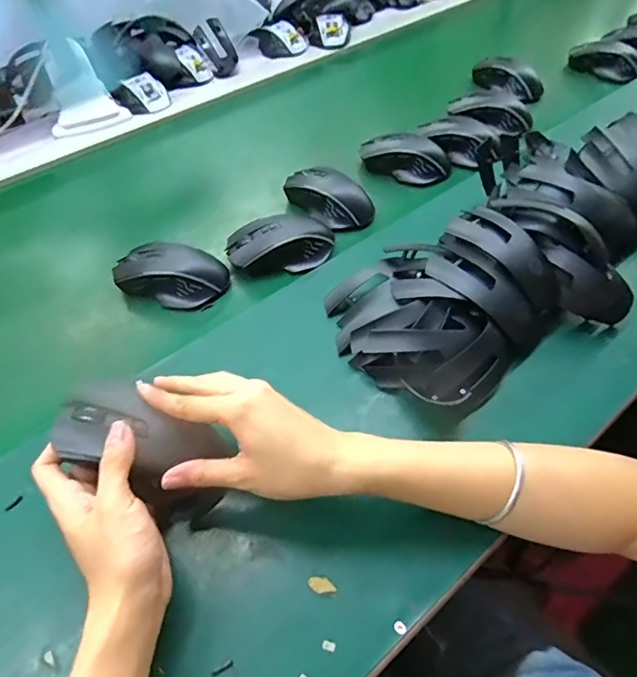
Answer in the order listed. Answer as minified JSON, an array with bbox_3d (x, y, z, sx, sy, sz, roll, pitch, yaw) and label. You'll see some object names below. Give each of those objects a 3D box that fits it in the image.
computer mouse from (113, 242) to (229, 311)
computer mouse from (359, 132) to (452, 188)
[{"bbox_3d":[-0.155,-0.067,0.519,0.117,0.041,0.056,8,53,8],"label":"computer mouse"},{"bbox_3d":[0.112,-0.235,0.647,0.117,0.041,0.056,16,54,13],"label":"computer mouse"}]

